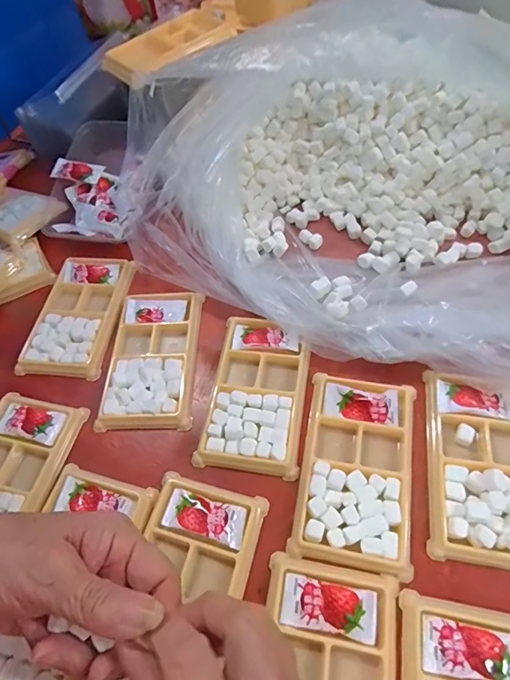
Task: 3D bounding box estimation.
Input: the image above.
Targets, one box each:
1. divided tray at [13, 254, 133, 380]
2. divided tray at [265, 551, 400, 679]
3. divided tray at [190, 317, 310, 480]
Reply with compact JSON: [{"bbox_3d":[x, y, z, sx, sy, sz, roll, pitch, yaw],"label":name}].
[{"bbox_3d":[-0.169,-0.026,0.411,0.078,0.014,0.130,6,58,9],"label":"divided tray"},{"bbox_3d":[0.039,0.203,0.240,0.077,0.015,0.133,7,59,9],"label":"divided tray"},{"bbox_3d":[0.004,0.043,0.353,0.073,0.024,0.131,7,59,9],"label":"divided tray"}]

